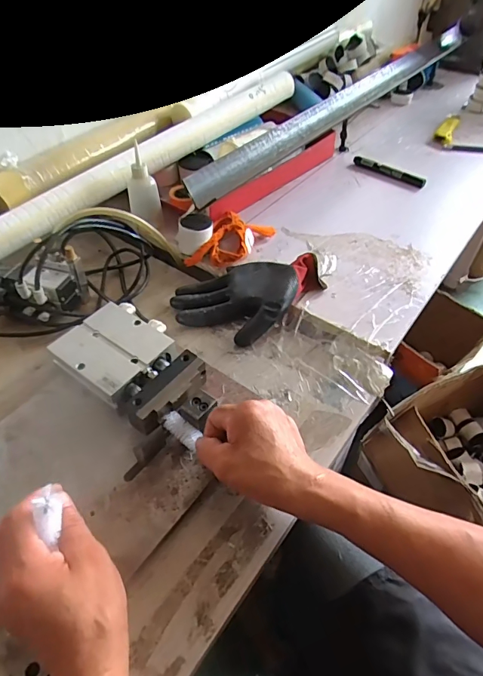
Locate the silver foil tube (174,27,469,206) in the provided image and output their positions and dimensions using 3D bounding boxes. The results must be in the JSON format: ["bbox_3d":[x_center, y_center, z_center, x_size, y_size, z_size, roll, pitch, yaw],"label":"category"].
[{"bbox_3d":[0.262,-0.515,0.883,0.052,0.043,1.097,30,55,24],"label":"silver foil tube"}]

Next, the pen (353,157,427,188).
[{"bbox_3d":[0.267,-0.304,0.784,0.137,0.018,0.020,30,55,24],"label":"pen"}]

